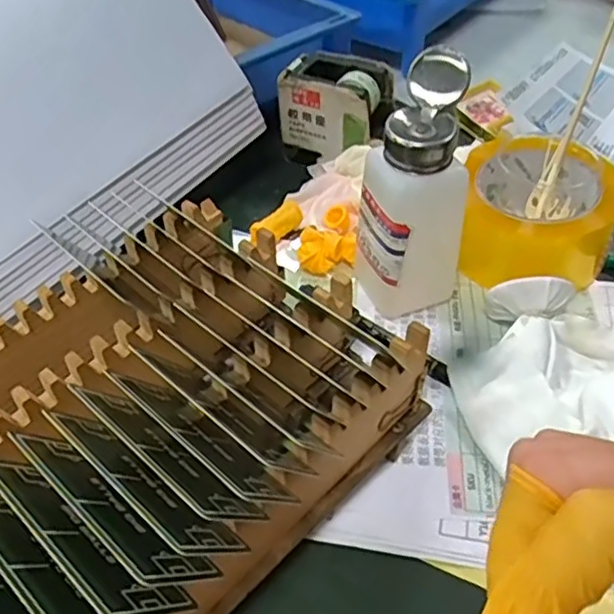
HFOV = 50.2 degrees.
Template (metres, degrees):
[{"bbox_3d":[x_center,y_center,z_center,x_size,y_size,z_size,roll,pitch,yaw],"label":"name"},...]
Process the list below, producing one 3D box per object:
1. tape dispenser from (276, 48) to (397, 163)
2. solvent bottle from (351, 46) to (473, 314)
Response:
[{"bbox_3d":[0.027,-0.157,0.530,0.085,0.071,0.053,22,51,20],"label":"tape dispenser"},{"bbox_3d":[0.064,-0.063,0.389,0.064,0.147,0.068,7,46,8],"label":"solvent bottle"}]

